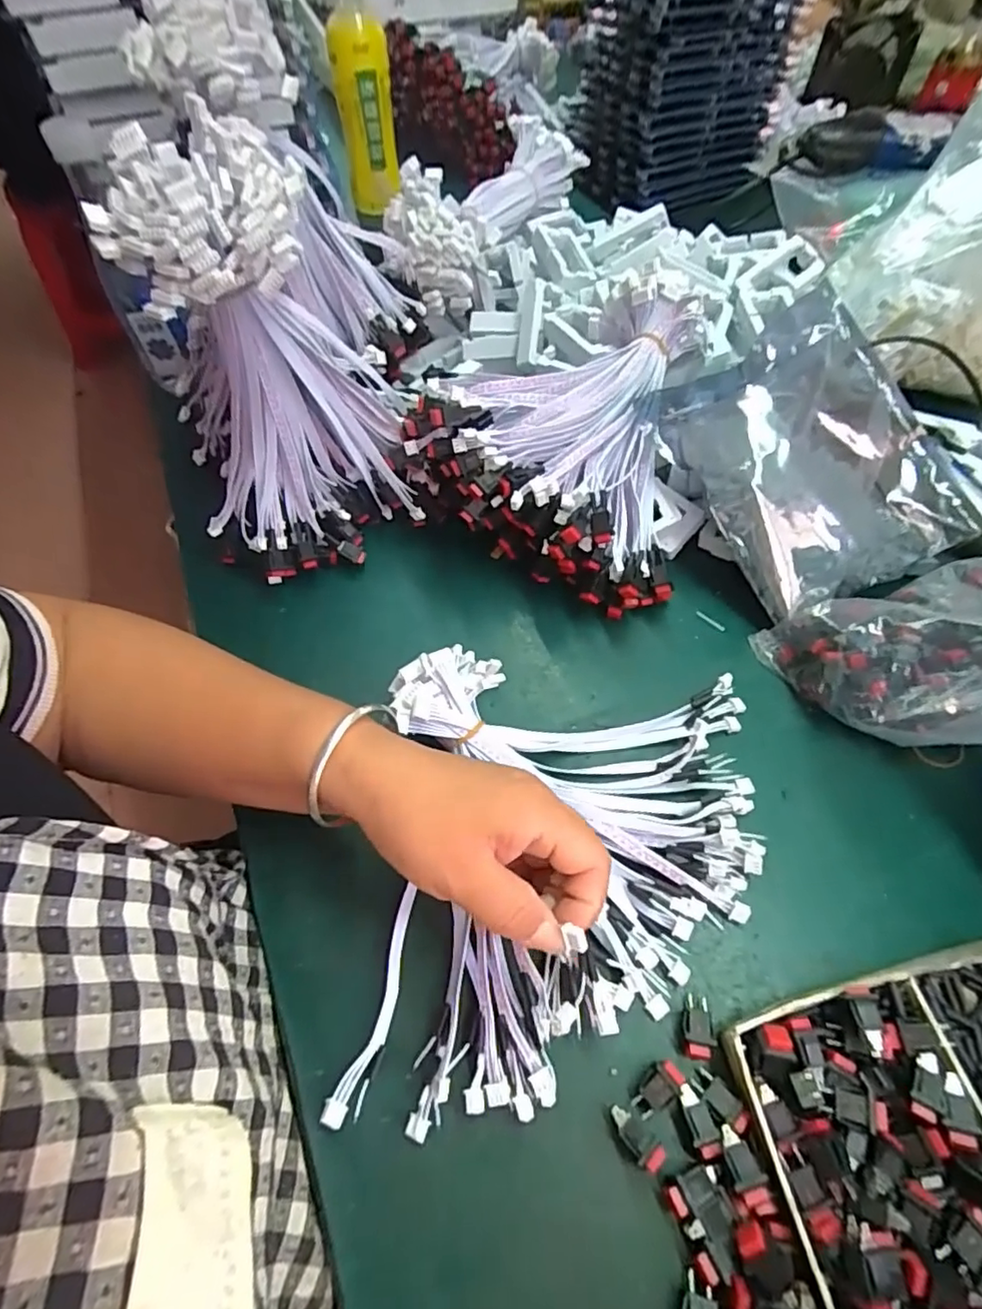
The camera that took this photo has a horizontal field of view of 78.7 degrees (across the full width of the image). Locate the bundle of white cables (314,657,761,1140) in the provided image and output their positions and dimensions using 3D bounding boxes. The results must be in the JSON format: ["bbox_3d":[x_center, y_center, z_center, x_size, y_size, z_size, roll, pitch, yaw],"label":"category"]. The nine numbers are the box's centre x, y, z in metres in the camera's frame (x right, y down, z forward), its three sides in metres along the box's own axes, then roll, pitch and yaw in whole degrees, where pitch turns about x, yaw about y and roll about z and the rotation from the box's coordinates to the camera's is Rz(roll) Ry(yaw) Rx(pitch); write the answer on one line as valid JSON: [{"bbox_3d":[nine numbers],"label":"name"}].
[{"bbox_3d":[0.042,0.103,0.308,0.208,0.049,0.216,-1,57,3],"label":"bundle of white cables"}]

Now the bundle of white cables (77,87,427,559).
[{"bbox_3d":[-0.138,-0.171,0.384,0.153,0.234,0.103,-15,58,-9],"label":"bundle of white cables"}]

